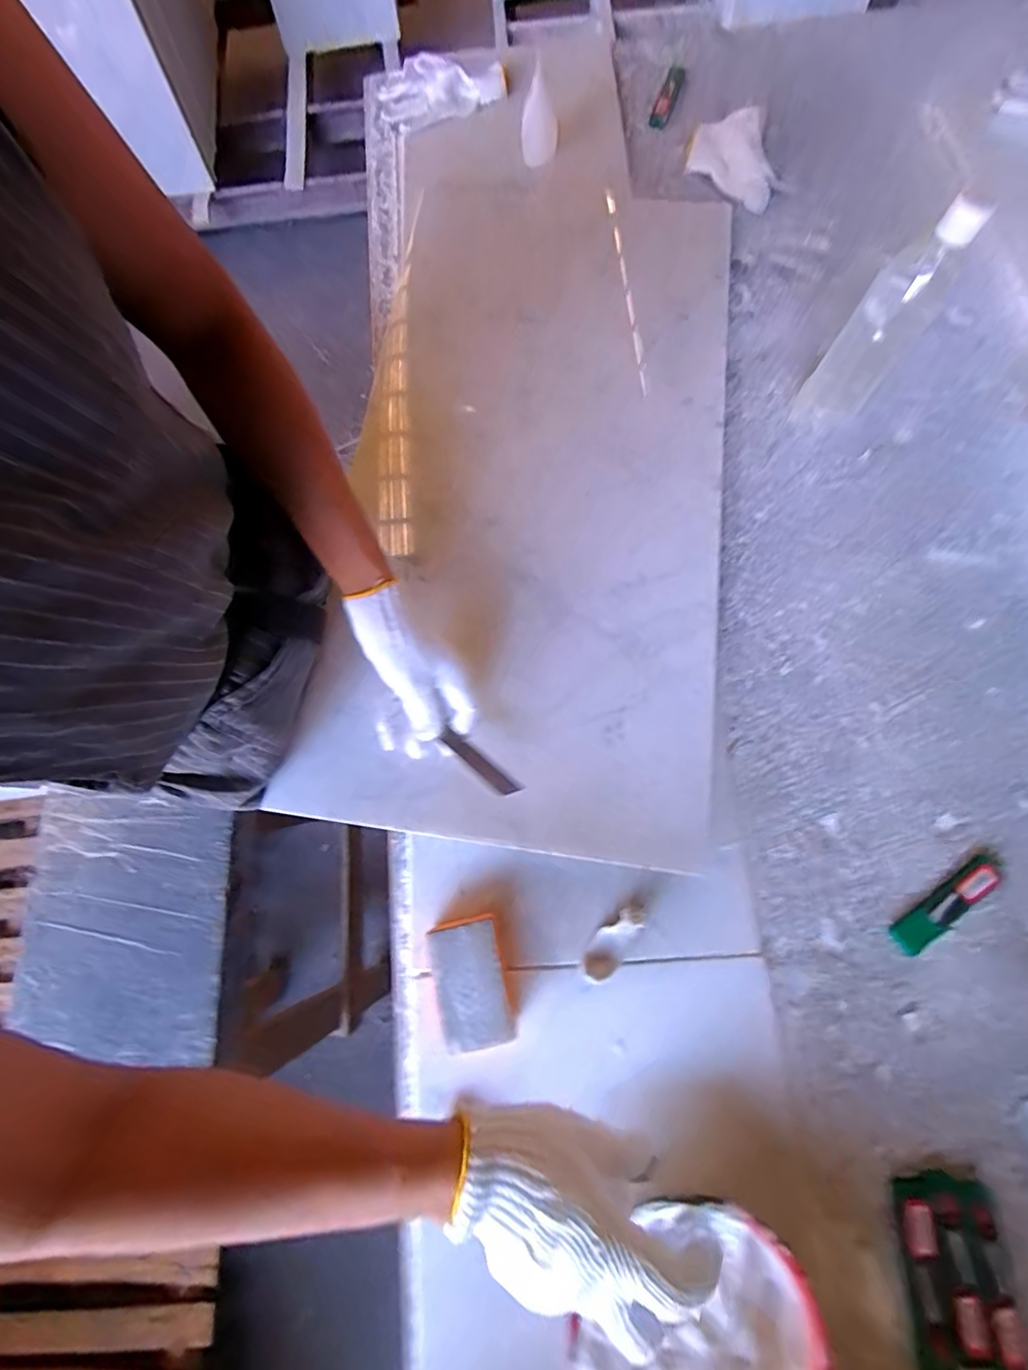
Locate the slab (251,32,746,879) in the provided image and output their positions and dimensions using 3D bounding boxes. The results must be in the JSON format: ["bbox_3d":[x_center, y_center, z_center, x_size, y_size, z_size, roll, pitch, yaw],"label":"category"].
[{"bbox_3d":[0.015,-0.326,0.561,0.440,0.029,0.969,8,76,2],"label":"slab"}]

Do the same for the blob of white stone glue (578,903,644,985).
[{"bbox_3d":[0.084,0.219,0.427,0.029,0.027,0.074,32,79,8],"label":"blob of white stone glue"}]

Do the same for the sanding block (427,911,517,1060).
[{"bbox_3d":[-0.035,0.249,0.420,0.056,0.033,0.092,-14,74,-1],"label":"sanding block"}]

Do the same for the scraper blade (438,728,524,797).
[{"bbox_3d":[-0.029,0.068,0.424,0.080,0.008,0.016,36,79,15],"label":"scraper blade"}]

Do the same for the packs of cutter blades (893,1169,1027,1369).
[{"bbox_3d":[0.338,0.449,0.379,0.080,0.016,0.118,-3,76,0],"label":"packs of cutter blades"}]

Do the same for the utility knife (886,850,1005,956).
[{"bbox_3d":[0.387,0.193,0.441,0.122,0.013,0.028,-35,79,-8],"label":"utility knife"}]

